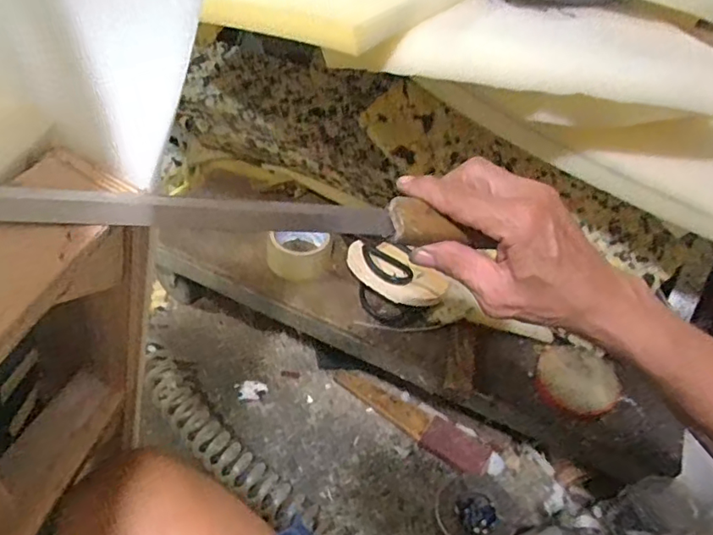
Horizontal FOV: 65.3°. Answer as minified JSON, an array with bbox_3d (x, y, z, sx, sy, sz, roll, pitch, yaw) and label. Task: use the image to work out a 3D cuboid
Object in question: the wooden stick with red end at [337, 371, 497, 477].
[{"bbox_3d":[0.084,0.239,0.883,0.267,0.019,0.052,27,48,18],"label":"wooden stick with red end"}]

